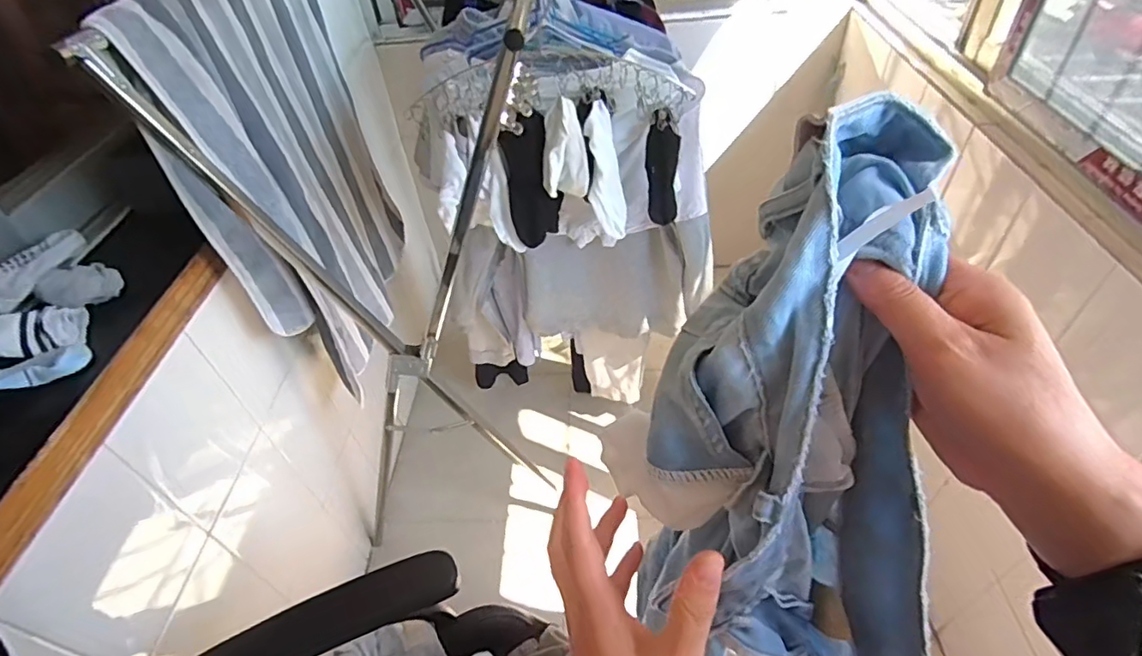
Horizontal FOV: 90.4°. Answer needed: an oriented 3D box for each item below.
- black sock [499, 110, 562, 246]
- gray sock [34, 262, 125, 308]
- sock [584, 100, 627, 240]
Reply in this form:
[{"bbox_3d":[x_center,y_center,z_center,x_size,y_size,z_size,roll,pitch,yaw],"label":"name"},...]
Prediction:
[{"bbox_3d":[-0.060,-0.233,0.910,0.086,0.213,0.057,-8,45,-2],"label":"black sock"},{"bbox_3d":[-0.691,-0.061,0.800,0.086,0.041,0.064,-18,46,-12],"label":"gray sock"},{"bbox_3d":[0.059,-0.242,0.905,0.061,0.207,0.058,3,46,9],"label":"sock"}]

